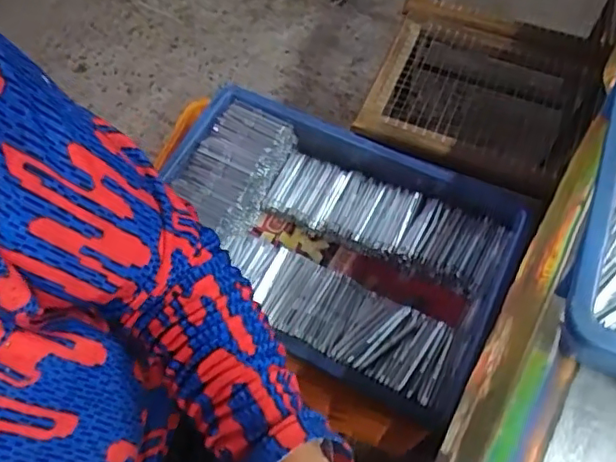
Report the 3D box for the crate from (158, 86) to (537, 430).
[{"bbox_3d":[0.016,0.011,0.707,0.423,0.090,0.284,24,65,13],"label":"crate"}]

